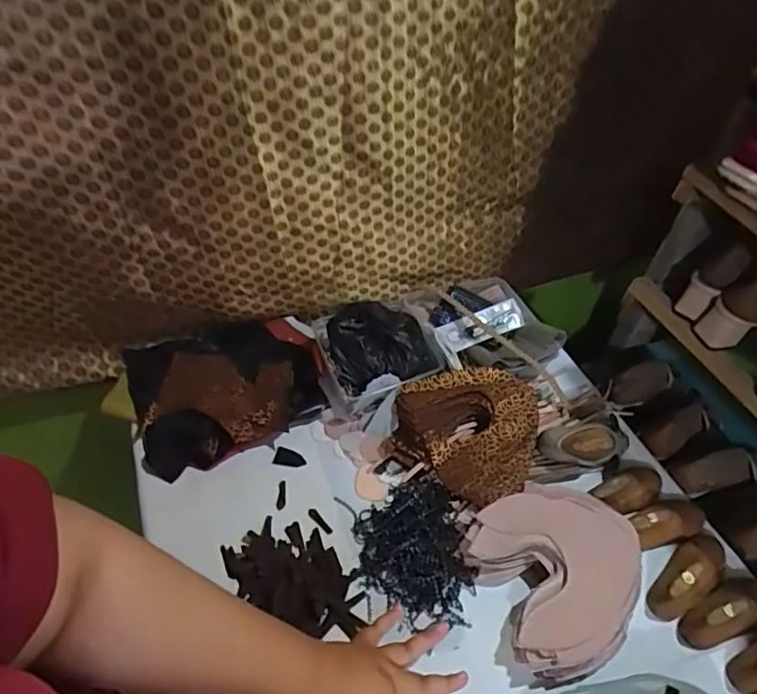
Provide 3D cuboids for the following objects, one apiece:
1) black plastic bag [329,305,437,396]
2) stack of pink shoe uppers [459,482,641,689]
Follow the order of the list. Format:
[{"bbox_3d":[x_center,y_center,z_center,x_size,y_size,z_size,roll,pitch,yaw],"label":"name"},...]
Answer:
[{"bbox_3d":[0.007,-0.008,0.789,0.156,0.075,0.131,-11,49,-16],"label":"black plastic bag"},{"bbox_3d":[0.211,0.259,0.623,0.182,0.062,0.187,-15,50,-19],"label":"stack of pink shoe uppers"}]

